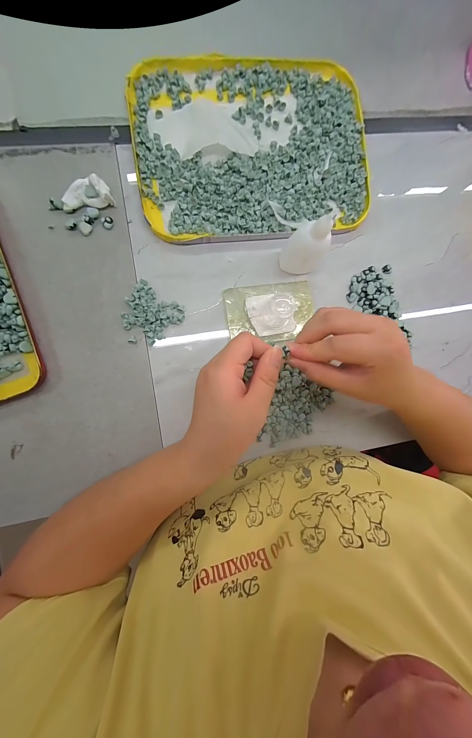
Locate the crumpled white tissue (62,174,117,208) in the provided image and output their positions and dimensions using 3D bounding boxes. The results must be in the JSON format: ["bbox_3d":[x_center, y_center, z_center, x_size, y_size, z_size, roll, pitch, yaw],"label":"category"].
[{"bbox_3d":[-0.159,-0.189,0.264,0.050,0.020,0.024,-9,90,-7],"label":"crumpled white tissue"}]

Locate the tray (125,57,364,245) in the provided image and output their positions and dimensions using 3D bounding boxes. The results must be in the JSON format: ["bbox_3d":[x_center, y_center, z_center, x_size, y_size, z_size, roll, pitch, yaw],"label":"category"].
[{"bbox_3d":[0.024,-0.257,0.291,0.270,0.016,0.204,-6,90,-7],"label":"tray"}]

